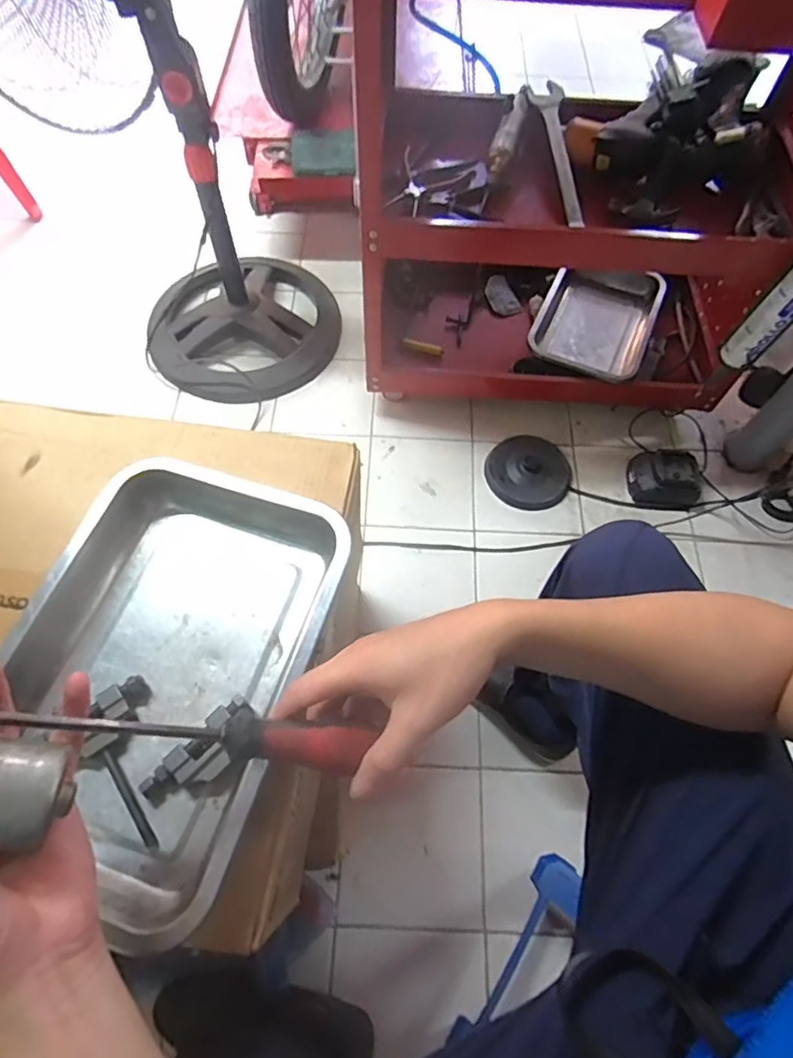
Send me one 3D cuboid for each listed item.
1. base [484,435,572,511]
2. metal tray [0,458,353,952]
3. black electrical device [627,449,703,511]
[{"bbox_3d":[0.260,-0.121,1.085,0.158,0.033,0.173,1,62,-1],"label":"base"},{"bbox_3d":[-0.174,0.098,0.425,0.216,0.053,0.300,18,63,7],"label":"metal tray"},{"bbox_3d":[0.499,-0.093,1.038,0.125,0.066,0.104,2,62,-1],"label":"black electrical device"}]

